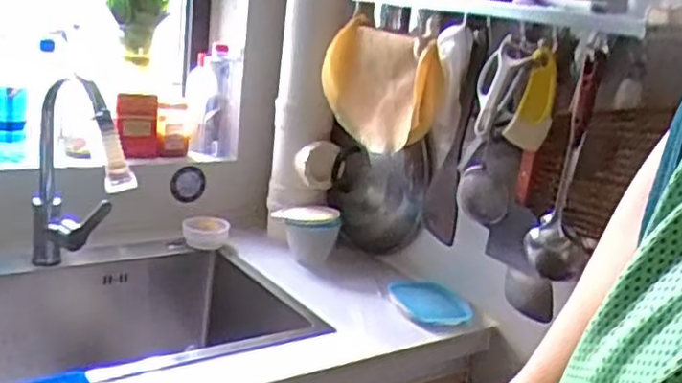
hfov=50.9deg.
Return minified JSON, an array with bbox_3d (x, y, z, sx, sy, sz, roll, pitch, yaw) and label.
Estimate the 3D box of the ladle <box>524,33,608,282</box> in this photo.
[{"bbox_3d":[0.297,-0.033,0.943,0.070,0.306,0.050,11,14,17],"label":"ladle"}]

